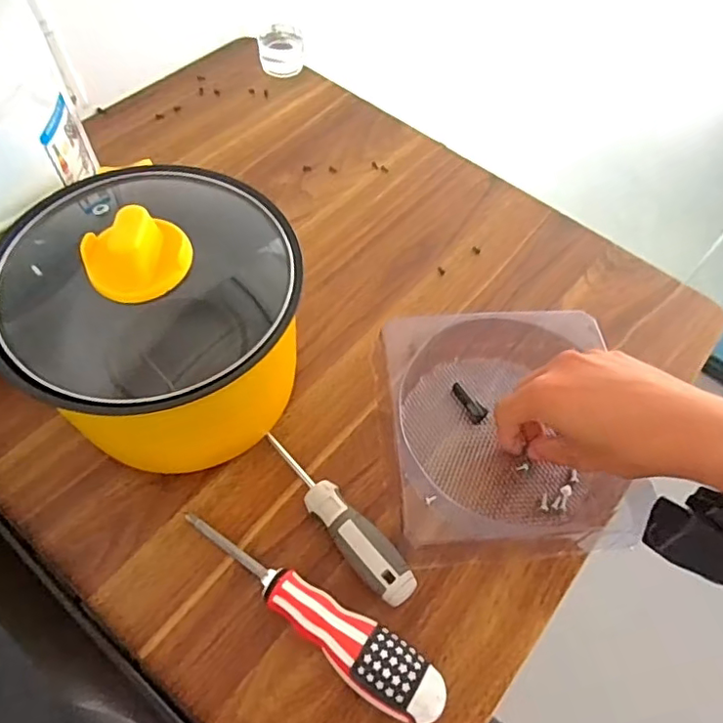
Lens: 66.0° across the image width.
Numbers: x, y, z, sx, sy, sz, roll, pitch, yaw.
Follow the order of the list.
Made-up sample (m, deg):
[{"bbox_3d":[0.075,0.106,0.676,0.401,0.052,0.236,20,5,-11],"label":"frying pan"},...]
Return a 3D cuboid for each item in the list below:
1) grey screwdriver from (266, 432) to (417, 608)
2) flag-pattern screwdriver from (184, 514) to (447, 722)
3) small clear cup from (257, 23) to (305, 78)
[{"bbox_3d":[-0.018,0.096,0.355,0.025,0.022,0.135,-37,68,-22],"label":"grey screwdriver"},{"bbox_3d":[-0.032,0.145,0.326,0.174,0.036,0.032,31,62,15],"label":"flag-pattern screwdriver"},{"bbox_3d":[-0.089,-0.350,0.621,0.047,0.034,0.046,1,59,-2],"label":"small clear cup"}]

